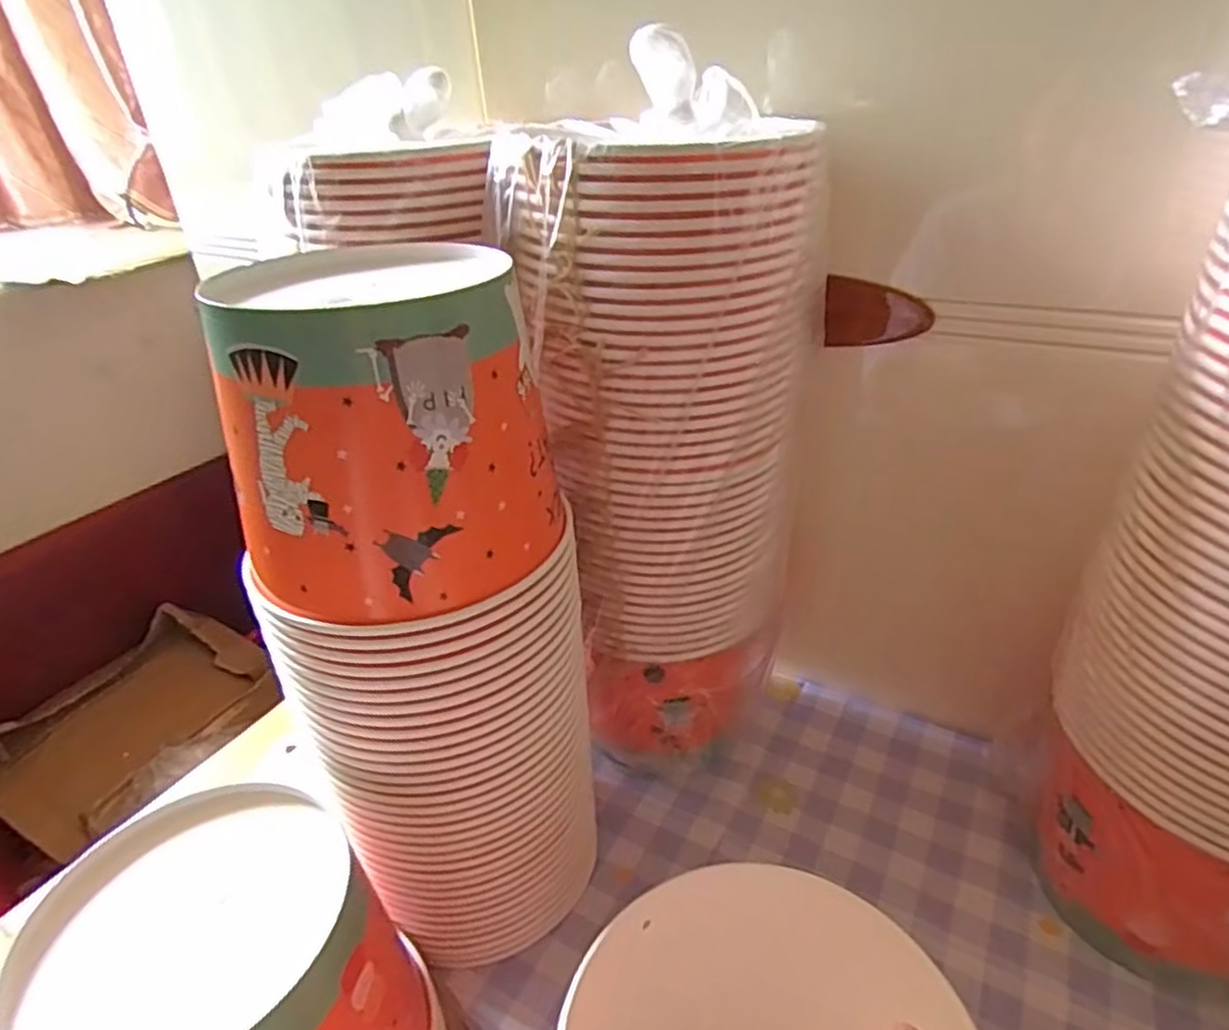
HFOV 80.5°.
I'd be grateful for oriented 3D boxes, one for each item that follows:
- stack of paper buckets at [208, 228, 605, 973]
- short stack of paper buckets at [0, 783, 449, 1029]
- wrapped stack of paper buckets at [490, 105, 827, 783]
[{"bbox_3d":[-0.097,0.060,0.403,0.146,0.369,0.154,-1,31,4],"label":"stack of paper buckets"},{"bbox_3d":[-0.165,0.237,0.337,0.135,0.164,0.140,-24,37,-30],"label":"short stack of paper buckets"},{"bbox_3d":[0.032,-0.022,0.462,0.137,0.393,0.130,-27,39,-34],"label":"wrapped stack of paper buckets"}]

